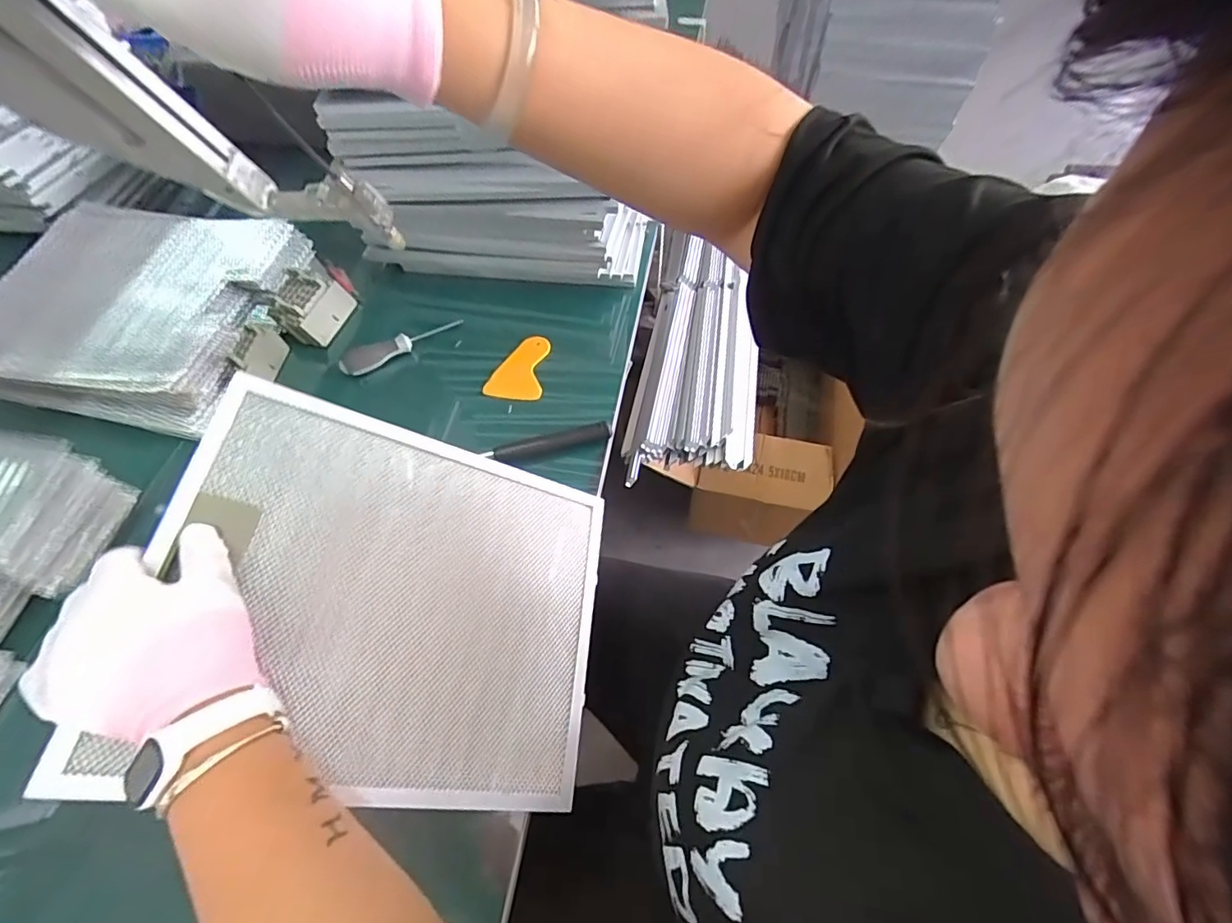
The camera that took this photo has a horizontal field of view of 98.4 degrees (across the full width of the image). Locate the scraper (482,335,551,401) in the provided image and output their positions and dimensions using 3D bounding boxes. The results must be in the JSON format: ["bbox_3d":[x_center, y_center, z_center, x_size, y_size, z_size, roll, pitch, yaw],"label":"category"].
[{"bbox_3d":[-0.121,-0.123,0.678,0.068,0.013,0.097,9,60,8],"label":"scraper"}]

